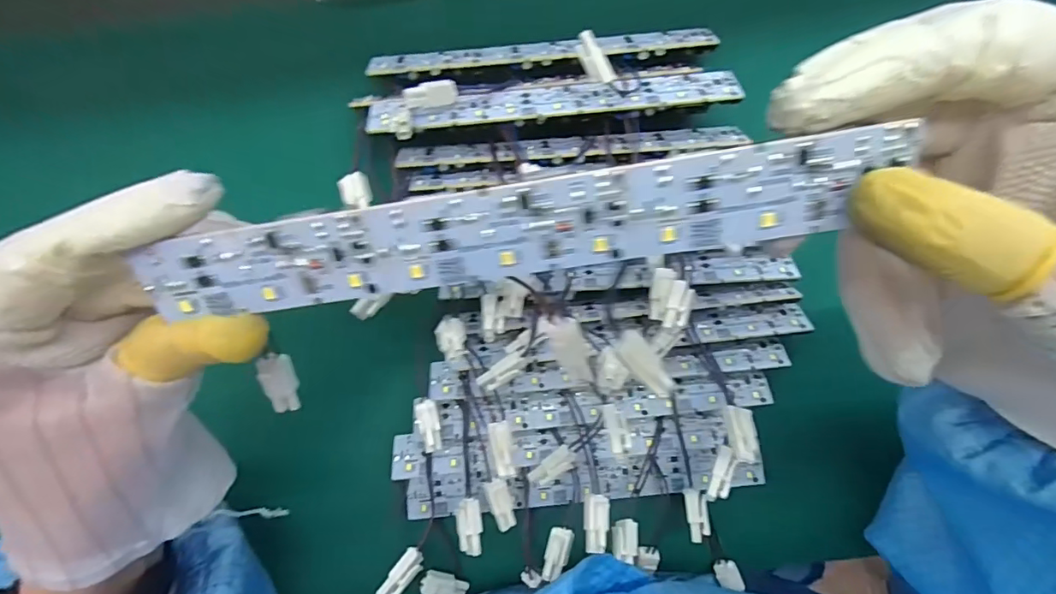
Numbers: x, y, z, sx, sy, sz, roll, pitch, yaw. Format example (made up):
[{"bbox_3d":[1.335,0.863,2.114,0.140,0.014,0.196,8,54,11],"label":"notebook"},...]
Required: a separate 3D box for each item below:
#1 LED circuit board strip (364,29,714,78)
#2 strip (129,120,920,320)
[{"bbox_3d":[0.008,-0.139,0.289,0.192,0.006,0.021,-6,58,0],"label":"LED circuit board strip"},{"bbox_3d":[-0.007,-0.016,0.127,0.180,0.004,0.025,-9,119,6],"label":"strip"}]

